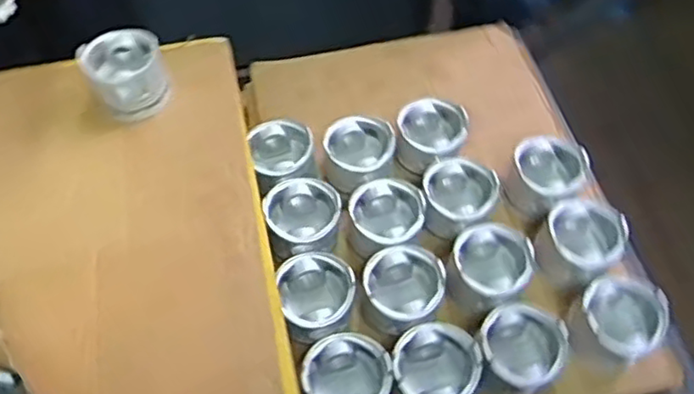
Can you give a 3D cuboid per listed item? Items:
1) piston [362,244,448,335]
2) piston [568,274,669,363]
[{"bbox_3d":[0.075,0.127,0.857,0.101,0.082,0.109,13,57,7],"label":"piston"},{"bbox_3d":[0.347,0.163,0.833,0.113,0.074,0.103,1,57,-1],"label":"piston"}]

